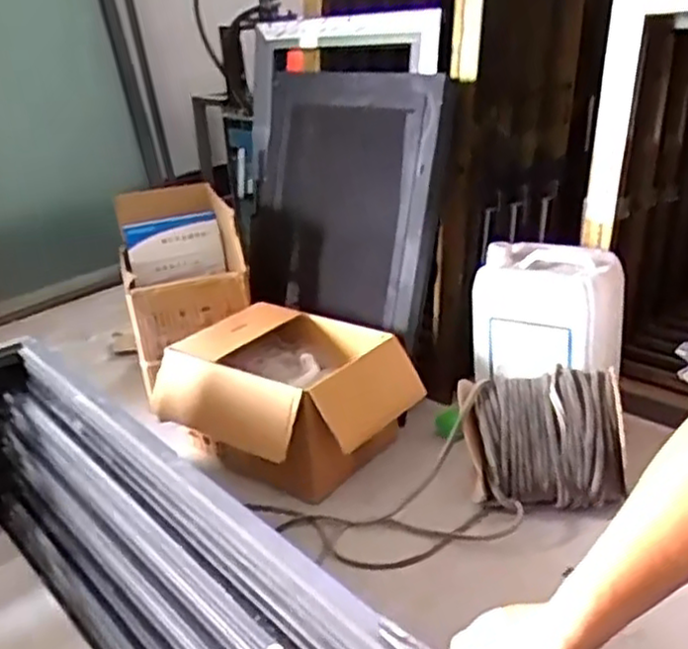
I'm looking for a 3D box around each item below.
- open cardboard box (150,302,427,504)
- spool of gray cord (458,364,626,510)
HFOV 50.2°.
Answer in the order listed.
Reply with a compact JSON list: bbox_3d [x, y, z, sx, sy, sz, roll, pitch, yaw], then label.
[{"bbox_3d":[-0.115,0.171,1.598,0.439,0.269,0.453,-23,29,-35],"label":"open cardboard box"},{"bbox_3d":[0.371,0.222,1.389,0.283,0.209,0.197,-3,23,6],"label":"spool of gray cord"}]

